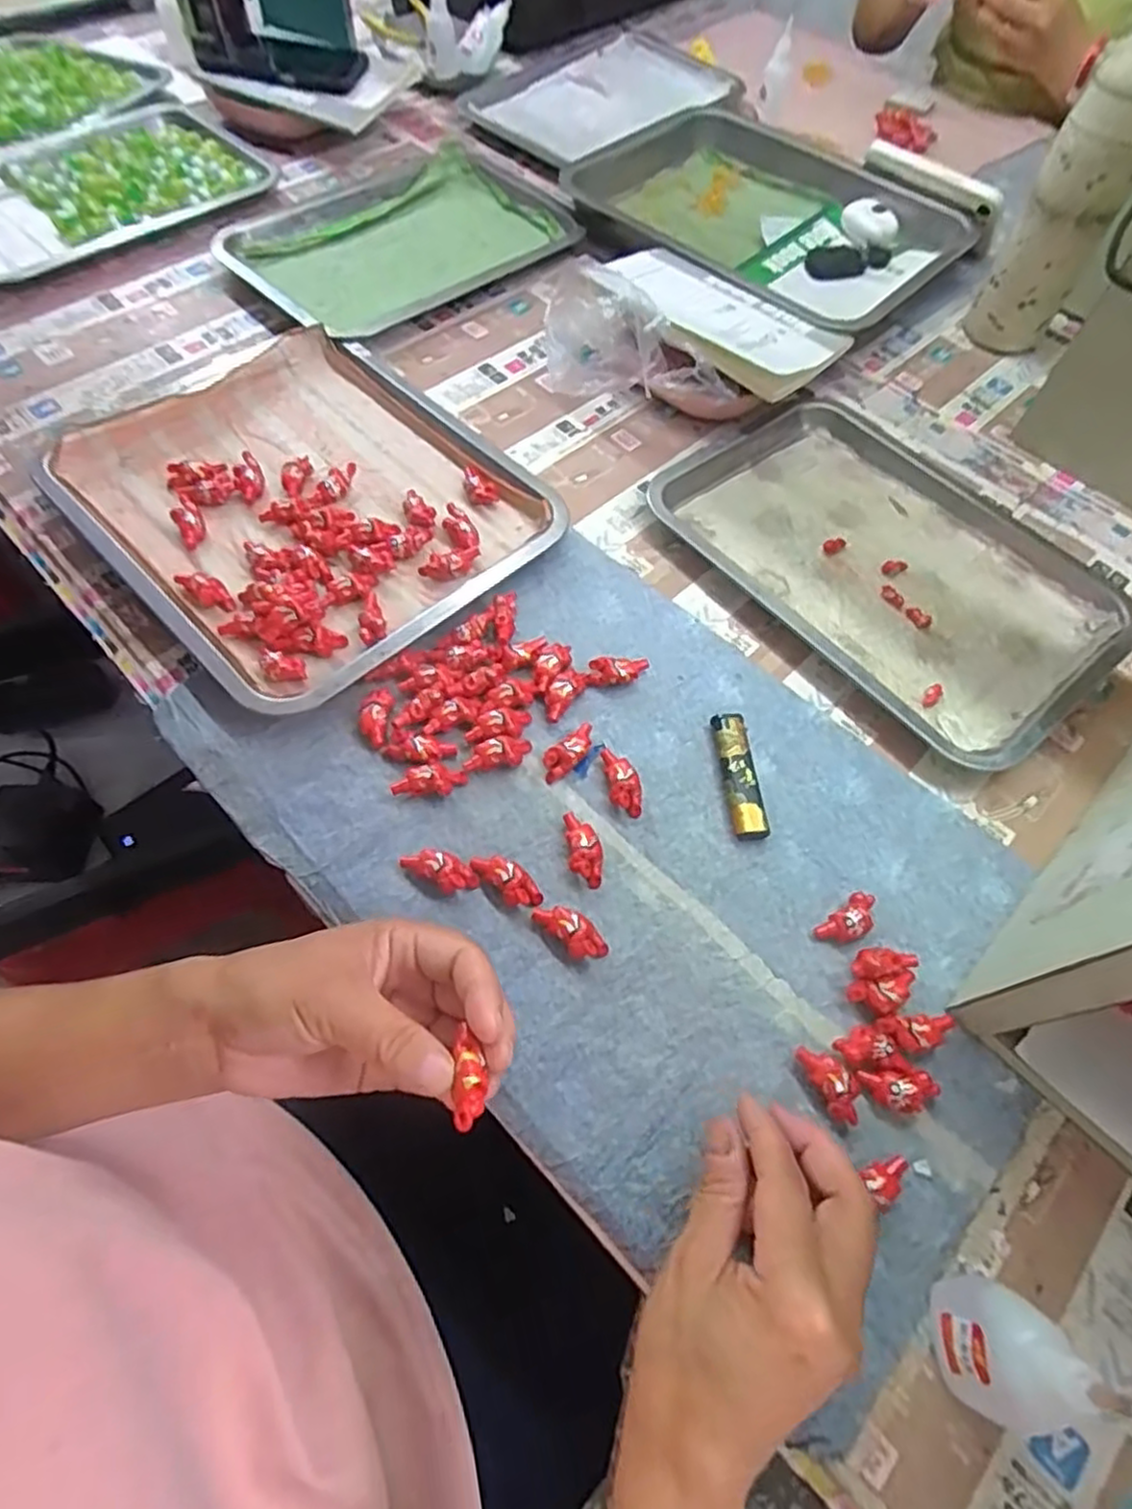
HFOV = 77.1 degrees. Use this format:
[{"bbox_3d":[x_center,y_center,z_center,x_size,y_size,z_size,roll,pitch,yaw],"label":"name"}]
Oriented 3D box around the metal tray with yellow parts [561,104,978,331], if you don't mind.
[{"bbox_3d":[0.198,-0.545,0.717,0.279,0.042,0.376,-41,71,-21],"label":"metal tray with yellow parts"}]

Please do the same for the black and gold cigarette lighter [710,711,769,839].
[{"bbox_3d":[0.105,0.012,0.429,0.019,0.013,0.080,-3,62,-5],"label":"black and gold cigarette lighter"}]

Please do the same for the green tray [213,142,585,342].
[{"bbox_3d":[-0.154,-0.501,0.687,0.305,0.019,0.222,-37,70,-20],"label":"green tray"}]

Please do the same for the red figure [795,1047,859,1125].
[{"bbox_3d":[0.131,0.160,0.347,0.020,0.014,0.038,-24,66,-15],"label":"red figure"}]

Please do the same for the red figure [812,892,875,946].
[{"bbox_3d":[0.156,0.092,0.387,0.037,0.012,0.020,-34,69,-19],"label":"red figure"}]

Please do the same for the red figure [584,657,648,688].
[{"bbox_3d":[0.034,-0.054,0.459,0.042,0.014,0.016,-7,63,-7],"label":"red figure"}]

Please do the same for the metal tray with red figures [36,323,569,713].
[{"bbox_3d":[-0.188,-0.185,0.512,0.313,0.023,0.256,42,68,17],"label":"metal tray with red figures"}]

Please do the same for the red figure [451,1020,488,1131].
[{"bbox_3d":[-0.037,0.125,0.273,0.013,0.007,0.035,-1,78,-4],"label":"red figure"}]

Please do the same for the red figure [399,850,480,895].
[{"bbox_3d":[-0.069,0.063,0.388,0.044,0.015,0.018,26,64,10],"label":"red figure"}]

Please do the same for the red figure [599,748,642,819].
[{"bbox_3d":[0.033,0.015,0.421,0.018,0.014,0.044,-8,63,-7],"label":"red figure"}]

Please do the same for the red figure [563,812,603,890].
[{"bbox_3d":[0.010,0.053,0.399,0.019,0.014,0.042,-4,63,-5],"label":"red figure"}]

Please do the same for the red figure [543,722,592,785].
[{"bbox_3d":[0.002,-0.002,0.429,0.017,0.013,0.042,42,68,17],"label":"red figure"}]

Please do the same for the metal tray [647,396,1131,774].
[{"bbox_3d":[0.237,-0.147,0.515,0.233,0.022,0.310,-37,70,-20],"label":"metal tray"}]

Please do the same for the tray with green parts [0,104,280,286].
[{"bbox_3d":[-0.491,-0.592,0.743,0.342,0.028,0.250,-38,70,-20],"label":"tray with green parts"}]

